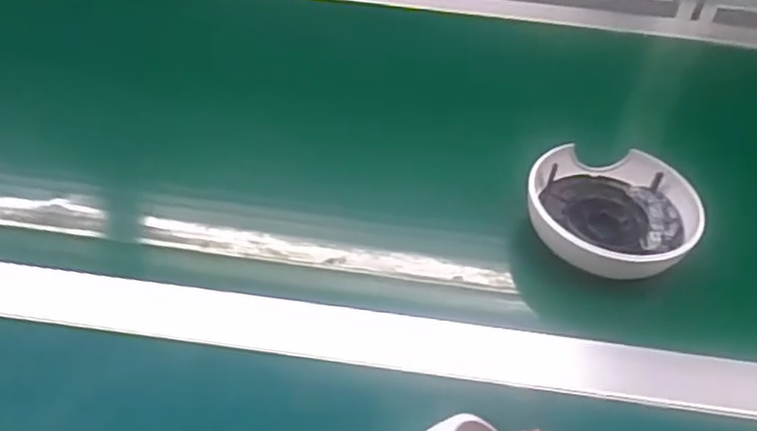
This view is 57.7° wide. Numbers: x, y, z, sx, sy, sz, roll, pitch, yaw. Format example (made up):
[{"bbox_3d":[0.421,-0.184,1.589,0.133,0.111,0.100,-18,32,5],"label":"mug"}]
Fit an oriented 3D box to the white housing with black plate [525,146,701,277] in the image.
[{"bbox_3d":[0.166,-0.005,0.497,0.115,0.033,0.103,7,45,2],"label":"white housing with black plate"}]

